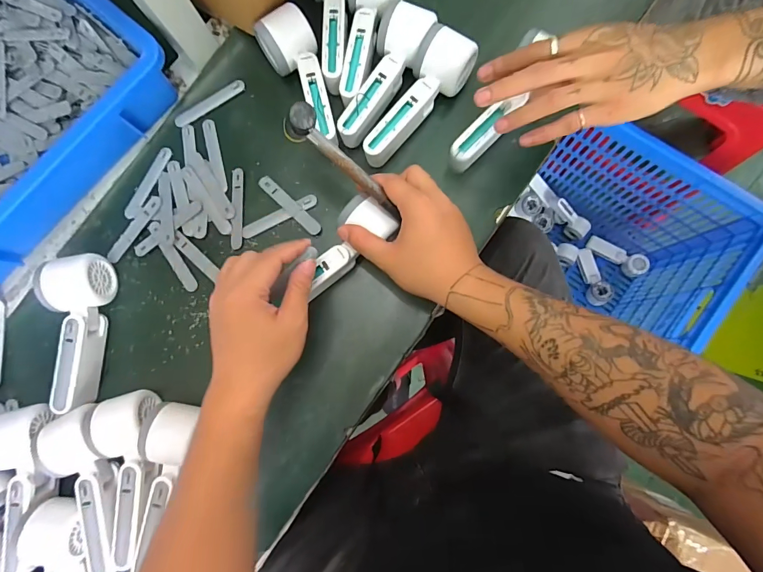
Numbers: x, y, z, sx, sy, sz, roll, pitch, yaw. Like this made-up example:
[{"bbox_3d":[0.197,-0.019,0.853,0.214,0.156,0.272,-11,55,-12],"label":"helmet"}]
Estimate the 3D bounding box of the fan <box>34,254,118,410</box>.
[{"bbox_3d":[-0.338,0.050,0.426,0.047,0.057,0.164,-1,82,4],"label":"fan"}]

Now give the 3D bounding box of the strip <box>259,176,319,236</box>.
[{"bbox_3d":[-0.108,-0.095,0.455,0.097,0.004,0.016,43,86,10],"label":"strip"}]

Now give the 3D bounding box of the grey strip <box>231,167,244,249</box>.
[{"bbox_3d":[-0.172,-0.093,0.464,0.014,0.006,0.096,-1,82,4],"label":"grey strip"}]

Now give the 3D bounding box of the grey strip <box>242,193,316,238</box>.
[{"bbox_3d":[-0.120,-0.081,0.456,0.094,0.004,0.016,-28,81,0],"label":"grey strip"}]

